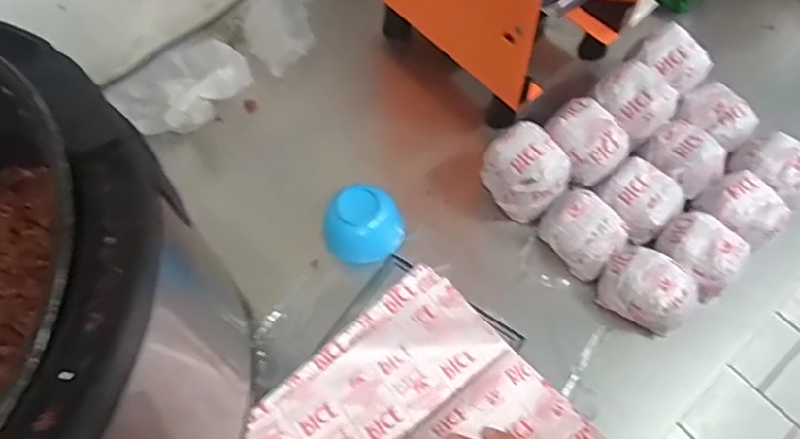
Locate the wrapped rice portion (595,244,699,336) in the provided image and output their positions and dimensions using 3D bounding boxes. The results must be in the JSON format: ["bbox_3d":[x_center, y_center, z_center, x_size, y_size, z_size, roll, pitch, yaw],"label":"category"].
[{"bbox_3d":[0.245,0.066,0.580,0.083,0.046,0.066,34,67,18],"label":"wrapped rice portion"}]

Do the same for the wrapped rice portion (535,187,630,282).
[{"bbox_3d":[0.192,0.010,0.615,0.063,0.045,0.082,-39,67,-18],"label":"wrapped rice portion"}]

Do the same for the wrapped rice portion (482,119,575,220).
[{"bbox_3d":[0.135,-0.048,0.629,0.069,0.087,0.076,-27,64,-13],"label":"wrapped rice portion"}]

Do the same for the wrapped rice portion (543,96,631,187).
[{"bbox_3d":[0.203,-0.087,0.623,0.069,0.051,0.081,-39,67,-18],"label":"wrapped rice portion"}]

